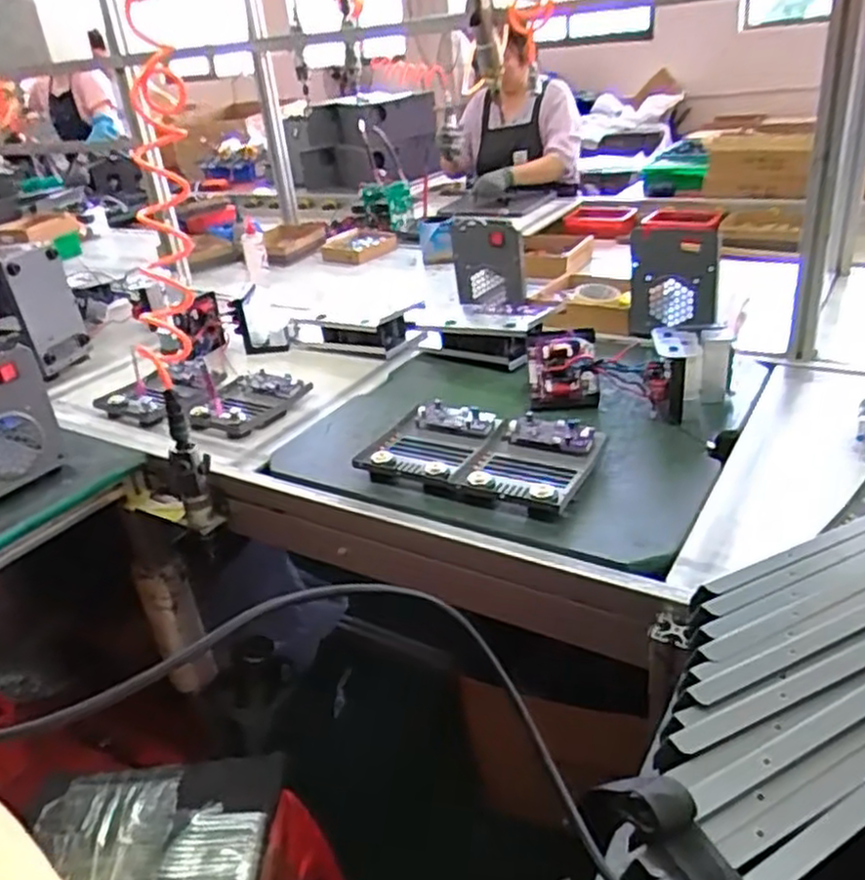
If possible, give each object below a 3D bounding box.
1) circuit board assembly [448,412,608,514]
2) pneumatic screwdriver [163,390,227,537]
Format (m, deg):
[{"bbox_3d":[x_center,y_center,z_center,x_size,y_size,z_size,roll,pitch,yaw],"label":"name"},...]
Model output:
[{"bbox_3d":[0.124,0.028,0.981,0.151,0.044,0.167,9,32,28],"label":"circuit board assembly"},{"bbox_3d":[-0.345,0.039,1.076,0.044,0.218,0.041,16,36,37],"label":"pneumatic screwdriver"}]

